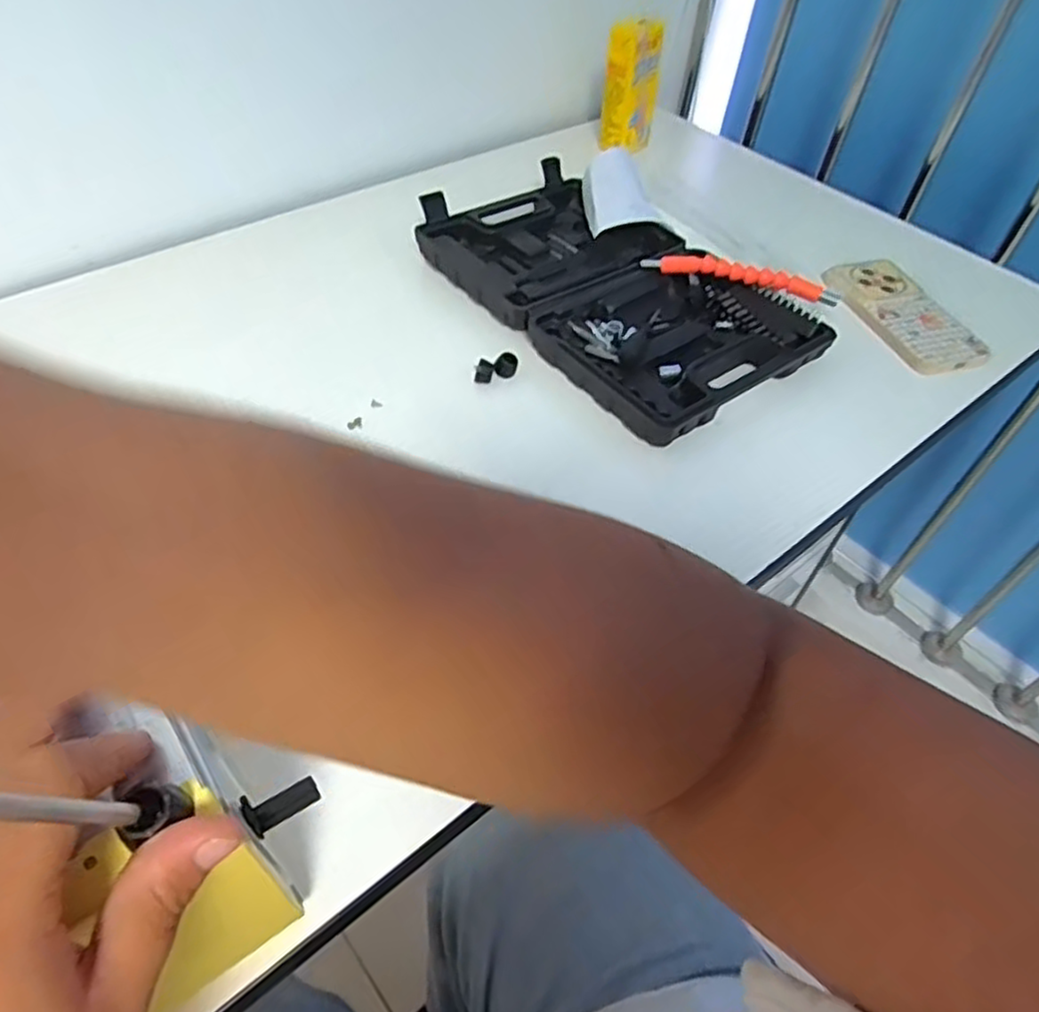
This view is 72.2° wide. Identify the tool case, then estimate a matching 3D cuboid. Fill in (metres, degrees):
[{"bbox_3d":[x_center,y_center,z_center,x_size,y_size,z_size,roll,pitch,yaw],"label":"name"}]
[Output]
[{"bbox_3d":[0.079,-0.199,0.653,0.213,0.041,0.358,-29,58,-27],"label":"tool case"}]

